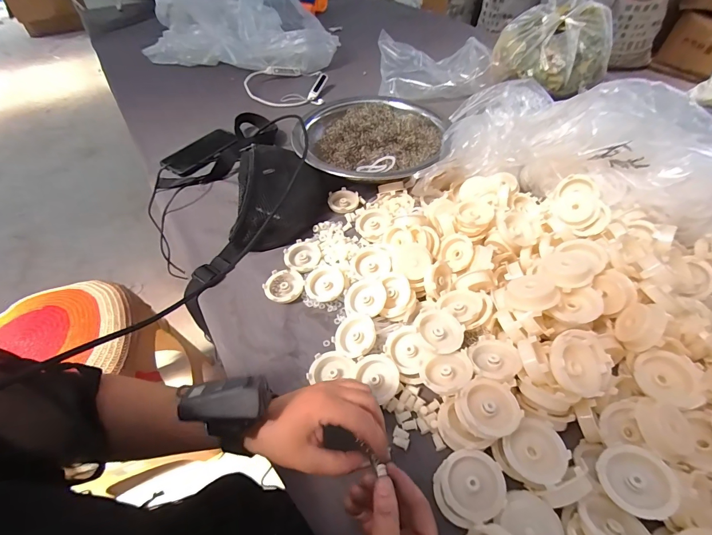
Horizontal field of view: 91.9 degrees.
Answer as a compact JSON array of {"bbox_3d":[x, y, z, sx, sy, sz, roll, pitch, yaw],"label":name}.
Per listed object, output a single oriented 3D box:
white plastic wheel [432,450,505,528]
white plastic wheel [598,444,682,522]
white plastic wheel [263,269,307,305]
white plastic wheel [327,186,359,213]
[{"bbox_3d":[0.102,0.199,0.312,0.059,0.022,0.053,-17,51,-9],"label":"white plastic wheel"},{"bbox_3d":[0.239,0.182,0.293,0.051,0.009,0.053,-22,53,32],"label":"white plastic wheel"},{"bbox_3d":[-0.101,0.028,0.489,0.056,0.018,0.048,-16,51,-8],"label":"white plastic wheel"},{"bbox_3d":[-0.022,-0.119,0.608,0.053,0.009,0.057,-2,50,3],"label":"white plastic wheel"}]

